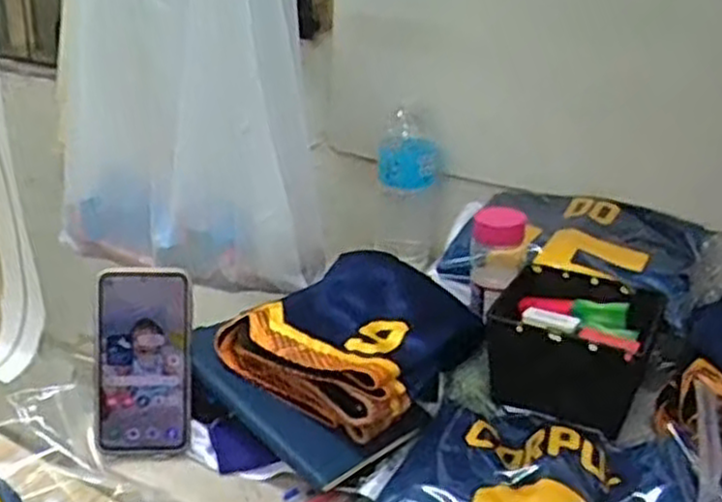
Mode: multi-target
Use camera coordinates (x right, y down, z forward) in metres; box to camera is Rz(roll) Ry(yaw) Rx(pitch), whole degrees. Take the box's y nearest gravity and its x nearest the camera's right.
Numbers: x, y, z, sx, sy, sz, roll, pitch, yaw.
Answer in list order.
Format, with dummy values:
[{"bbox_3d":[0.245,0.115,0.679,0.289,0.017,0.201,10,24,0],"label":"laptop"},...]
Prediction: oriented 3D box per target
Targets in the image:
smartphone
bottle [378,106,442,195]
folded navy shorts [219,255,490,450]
[{"bbox_3d":[-0.193,0.100,0.684,0.082,0.170,0.012,0,6,-4],"label":"smartphone"},{"bbox_3d":[0.067,-0.132,1.048,0.086,0.101,0.077,4,22,2],"label":"bottle"},{"bbox_3d":[-0.001,0.094,0.770,0.176,0.100,0.217,15,25,27],"label":"folded navy shorts"}]

